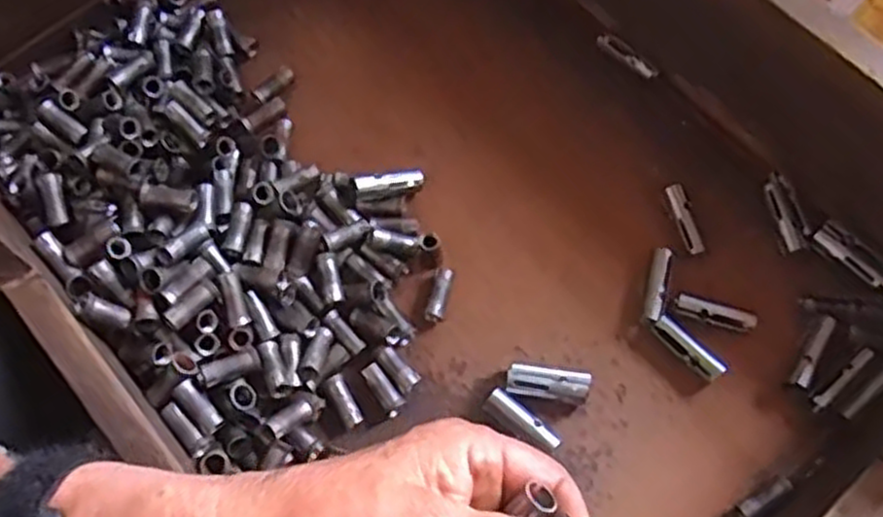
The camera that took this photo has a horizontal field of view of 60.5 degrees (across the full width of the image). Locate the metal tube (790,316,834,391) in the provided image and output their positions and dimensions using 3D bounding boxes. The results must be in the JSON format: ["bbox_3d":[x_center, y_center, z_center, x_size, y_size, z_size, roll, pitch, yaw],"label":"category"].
[{"bbox_3d":[0.169,0.042,0.343,0.007,0.006,0.036,31,71,16],"label":"metal tube"}]

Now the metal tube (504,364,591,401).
[{"bbox_3d":[0.049,0.058,0.348,0.037,0.013,0.012,8,66,7],"label":"metal tube"}]

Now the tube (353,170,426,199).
[{"bbox_3d":[-0.025,-0.037,0.376,0.040,0.012,0.008,-11,64,-24],"label":"tube"}]

